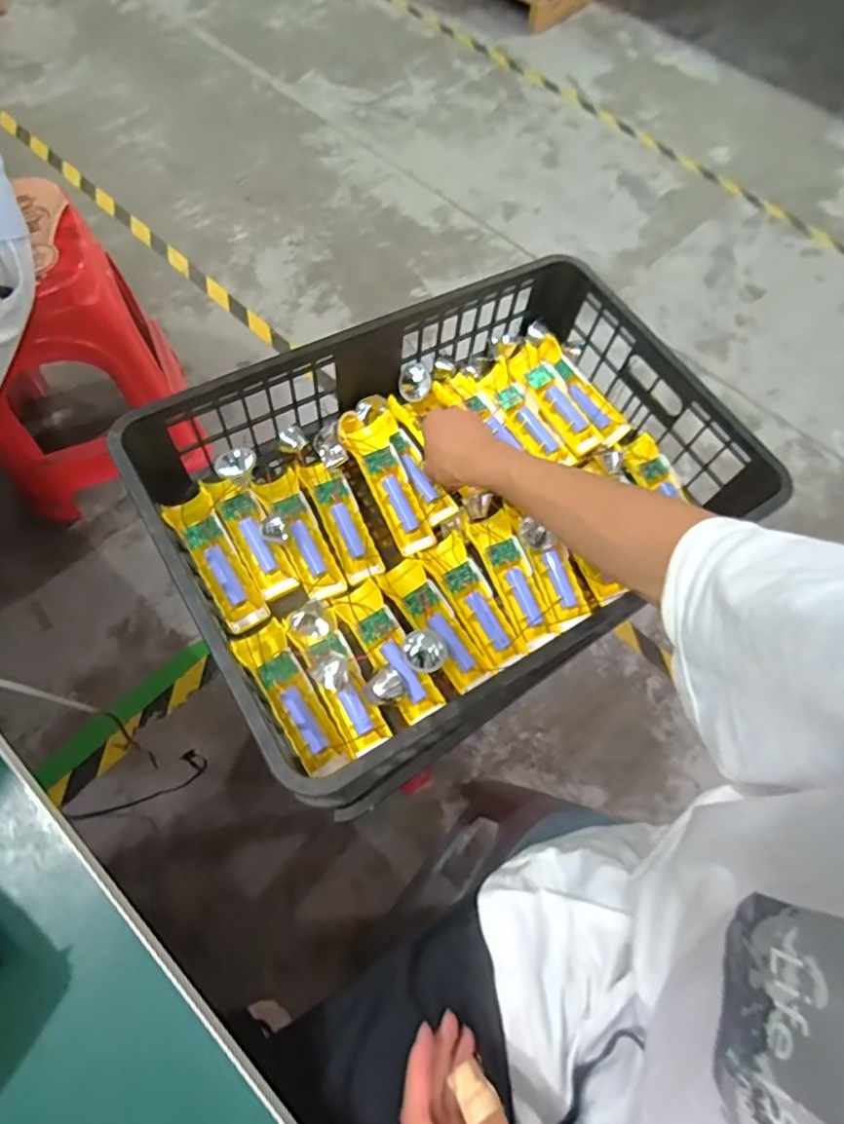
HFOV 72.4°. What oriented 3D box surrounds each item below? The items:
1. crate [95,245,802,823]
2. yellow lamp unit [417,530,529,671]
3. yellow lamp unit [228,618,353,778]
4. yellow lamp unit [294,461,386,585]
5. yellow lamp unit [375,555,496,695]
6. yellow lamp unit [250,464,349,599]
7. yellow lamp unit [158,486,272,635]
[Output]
[{"bbox_3d":[0.039,-0.079,0.612,0.567,0.154,0.406,-31,71,-18],"label":"crate"},{"bbox_3d":[0.056,0.042,0.619,0.045,0.021,0.150,-27,70,-16],"label":"yellow lamp unit"},{"bbox_3d":[-0.127,0.131,0.563,0.045,0.028,0.162,-30,70,-17],"label":"yellow lamp unit"},{"bbox_3d":[-0.089,-0.048,0.644,0.044,0.020,0.152,-23,69,-15],"label":"yellow lamp unit"},{"bbox_3d":[0.016,0.064,0.604,0.047,0.027,0.150,-32,71,-18],"label":"yellow lamp unit"},{"bbox_3d":[-0.134,-0.029,0.633,0.048,0.021,0.161,-23,69,-15],"label":"yellow lamp unit"},{"bbox_3d":[-0.214,-0.002,0.604,0.048,0.034,0.155,-30,71,-17],"label":"yellow lamp unit"}]

